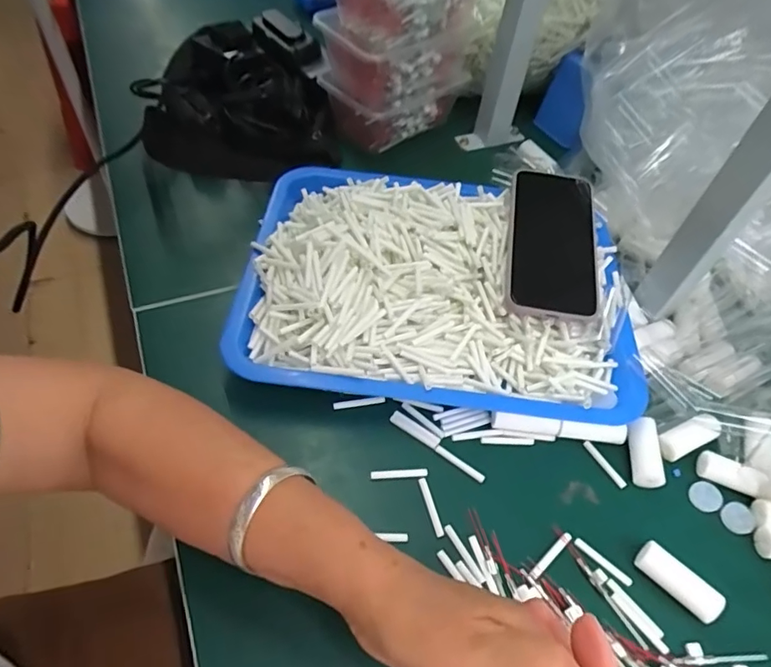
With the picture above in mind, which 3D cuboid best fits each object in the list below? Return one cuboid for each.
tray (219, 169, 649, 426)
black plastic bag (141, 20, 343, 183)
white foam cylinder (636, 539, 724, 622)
[{"bbox_3d":[0.045,-0.048,0.448,0.327,0.063,0.248,6,52,0],"label":"tray"},{"bbox_3d":[-0.159,-0.258,0.572,0.195,0.068,0.230,-5,53,-9],"label":"black plastic bag"},{"bbox_3d":[0.190,0.162,0.333,0.021,0.015,0.053,-35,63,-27],"label":"white foam cylinder"}]

